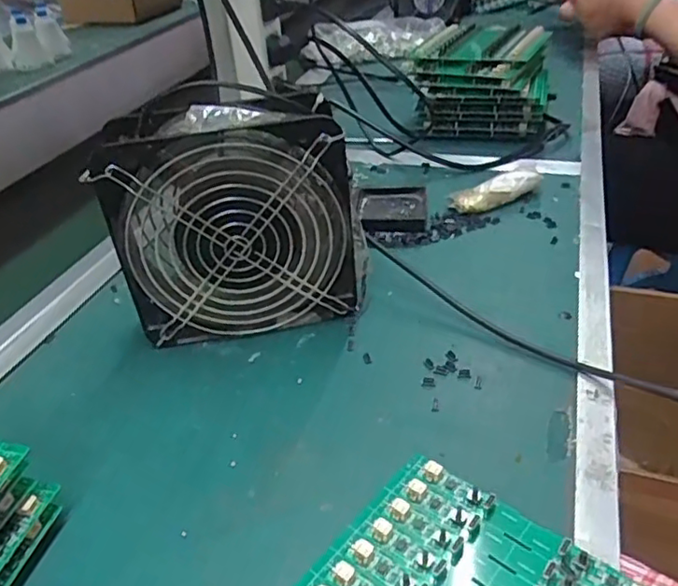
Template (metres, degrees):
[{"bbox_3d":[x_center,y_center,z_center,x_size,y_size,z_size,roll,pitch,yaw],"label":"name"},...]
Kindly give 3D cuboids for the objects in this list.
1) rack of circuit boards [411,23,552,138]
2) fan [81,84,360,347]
[{"bbox_3d":[0.165,-0.248,0.702,0.144,0.082,0.158,7,35,19],"label":"rack of circuit boards"},{"bbox_3d":[-0.067,-0.048,0.413,0.155,0.155,0.057,-9,36,-3],"label":"fan"}]

